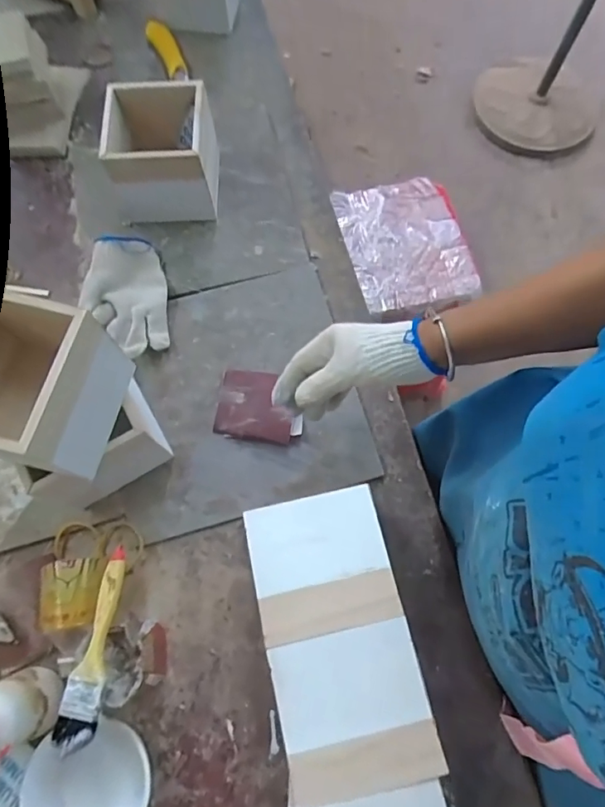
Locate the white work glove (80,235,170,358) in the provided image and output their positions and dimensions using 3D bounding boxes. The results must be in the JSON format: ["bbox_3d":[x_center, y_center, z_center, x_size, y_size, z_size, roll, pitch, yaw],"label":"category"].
[{"bbox_3d":[-0.227,-0.138,0.628,0.098,0.053,0.165,-7,71,-2],"label":"white work glove"}]

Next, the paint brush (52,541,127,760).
[{"bbox_3d":[-0.190,0.220,0.447,0.035,0.012,0.166,6,71,3],"label":"paint brush"}]

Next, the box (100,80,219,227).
[{"bbox_3d":[-0.191,-0.338,0.664,0.135,0.120,0.135,-5,71,-1],"label":"box"}]

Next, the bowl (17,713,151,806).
[{"bbox_3d":[-0.200,0.364,0.465,0.118,0.043,0.109,-22,72,-7],"label":"bowl"}]

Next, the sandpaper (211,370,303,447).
[{"bbox_3d":[-0.051,0.002,0.594,0.104,0.019,0.086,7,71,3],"label":"sandpaper"}]

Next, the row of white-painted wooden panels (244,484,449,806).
[{"bbox_3d":[0.040,0.246,0.398,0.119,0.017,0.338,-10,71,-3],"label":"row of white-painted wooden panels"}]

